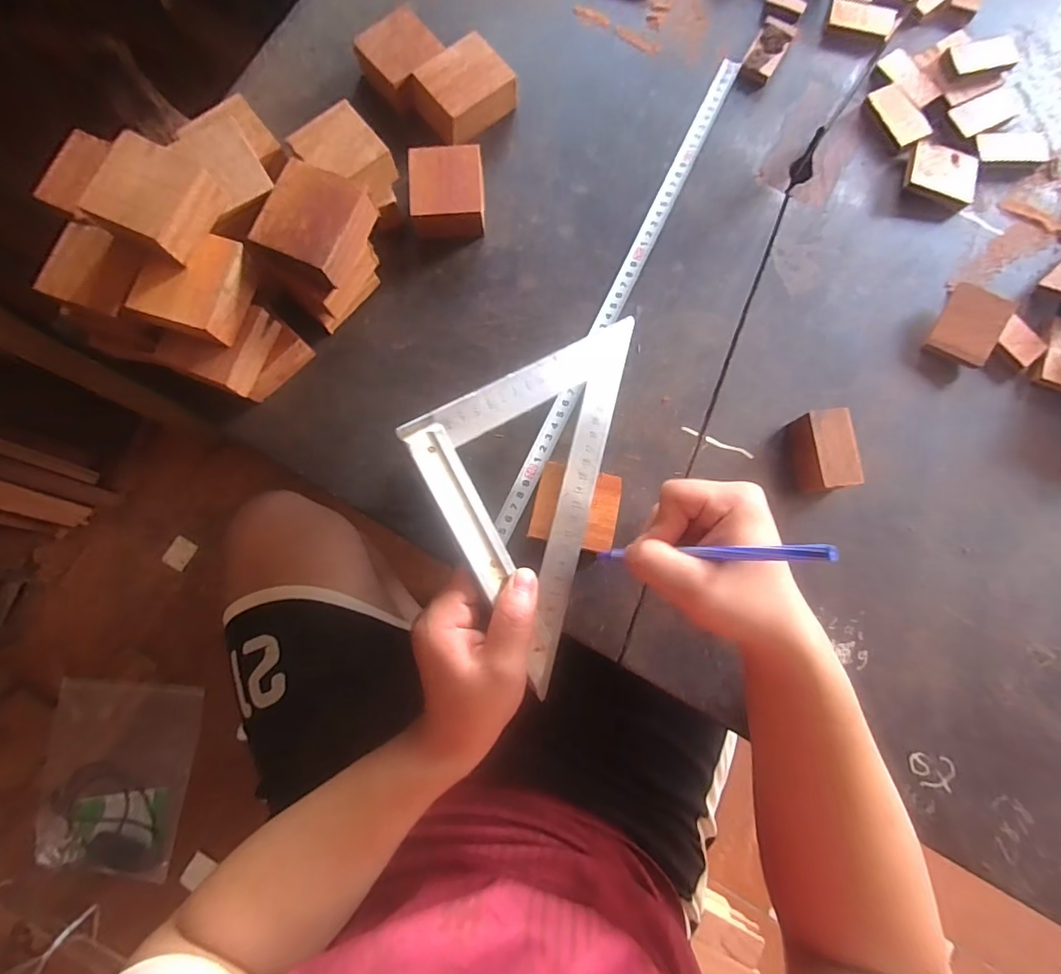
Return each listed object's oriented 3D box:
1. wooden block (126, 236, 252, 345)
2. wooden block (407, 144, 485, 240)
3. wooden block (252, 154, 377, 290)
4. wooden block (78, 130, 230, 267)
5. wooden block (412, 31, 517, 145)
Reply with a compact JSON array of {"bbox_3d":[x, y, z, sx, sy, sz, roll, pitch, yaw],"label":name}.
[{"bbox_3d":[-0.217,-0.130,0.326,0.055,0.027,0.060,15,83,2],"label":"wooden block"},{"bbox_3d":[-0.065,-0.231,0.398,0.056,0.027,0.065,-3,82,0],"label":"wooden block"},{"bbox_3d":[-0.142,-0.173,0.334,0.055,0.026,0.064,25,83,3],"label":"wooden block"},{"bbox_3d":[-0.227,-0.173,0.305,0.053,0.028,0.056,25,83,3],"label":"wooden block"},{"bbox_3d":[-0.056,-0.324,0.414,0.073,0.026,0.058,-36,84,-5],"label":"wooden block"}]

